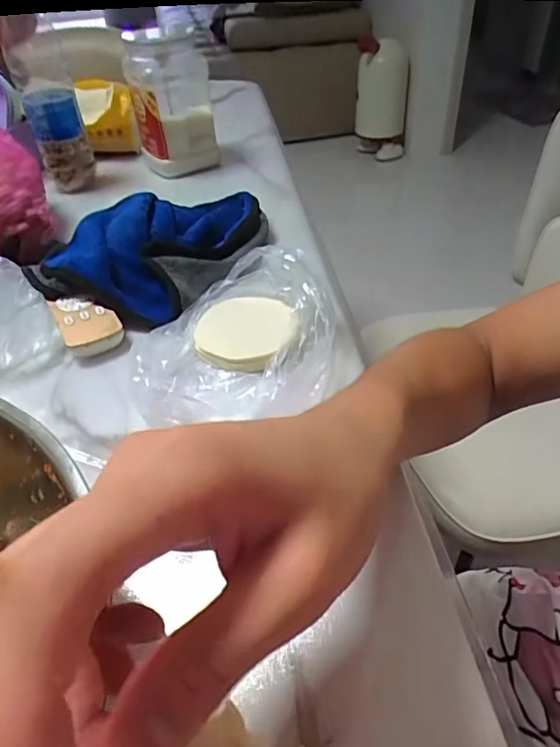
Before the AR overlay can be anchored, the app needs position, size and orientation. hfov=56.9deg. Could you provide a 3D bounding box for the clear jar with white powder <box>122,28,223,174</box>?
[{"bbox_3d":[-0.129,-0.329,0.635,0.101,0.155,0.079,-20,45,-17],"label":"clear jar with white powder"}]

